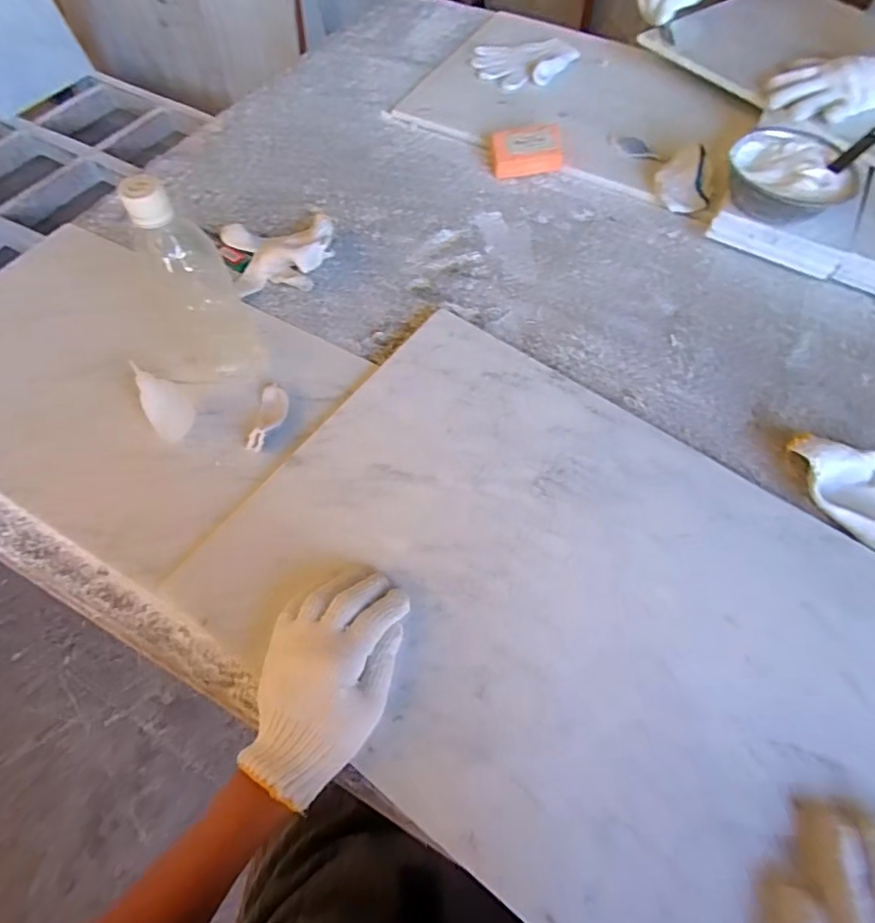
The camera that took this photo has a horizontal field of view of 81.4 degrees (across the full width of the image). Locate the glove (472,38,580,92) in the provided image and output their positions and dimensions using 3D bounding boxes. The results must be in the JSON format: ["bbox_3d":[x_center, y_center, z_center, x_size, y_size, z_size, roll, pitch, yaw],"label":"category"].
[{"bbox_3d":[0.154,-0.679,0.864,0.178,0.023,0.148,-3,61,-1],"label":"glove"}]

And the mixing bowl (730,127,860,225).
[{"bbox_3d":[0.430,-0.349,0.627,0.137,0.039,0.148,0,61,1],"label":"mixing bowl"}]

